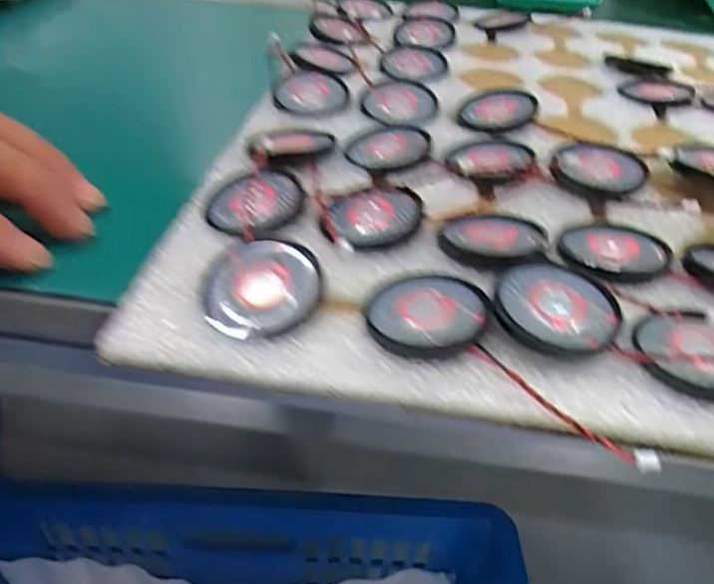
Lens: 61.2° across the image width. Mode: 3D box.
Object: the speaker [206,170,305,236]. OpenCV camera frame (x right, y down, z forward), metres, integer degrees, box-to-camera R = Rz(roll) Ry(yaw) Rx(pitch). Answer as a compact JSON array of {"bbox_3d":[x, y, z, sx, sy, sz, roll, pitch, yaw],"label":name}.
[{"bbox_3d":[-0.033,-0.030,0.200,0.029,0.007,0.033,12,40,10],"label":"speaker"}]

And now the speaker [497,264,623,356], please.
[{"bbox_3d":[0.054,0.003,0.161,0.031,0.009,0.032,3,39,-2],"label":"speaker"}]

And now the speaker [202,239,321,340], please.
[{"bbox_3d":[-0.027,-0.001,0.169,0.031,0.004,0.033,0,55,0],"label":"speaker"}]

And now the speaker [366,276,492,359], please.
[{"bbox_3d":[0.019,0.005,0.164,0.032,0.005,0.032,3,39,-2],"label":"speaker"}]

